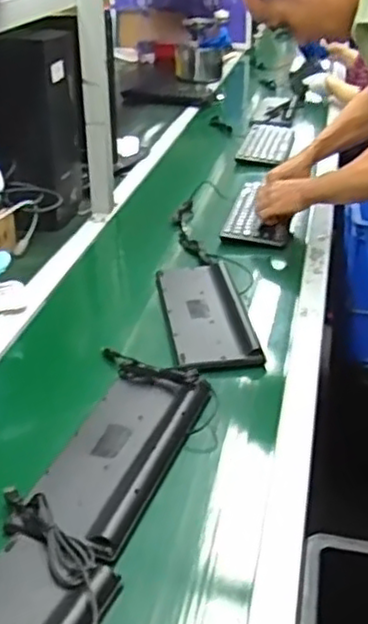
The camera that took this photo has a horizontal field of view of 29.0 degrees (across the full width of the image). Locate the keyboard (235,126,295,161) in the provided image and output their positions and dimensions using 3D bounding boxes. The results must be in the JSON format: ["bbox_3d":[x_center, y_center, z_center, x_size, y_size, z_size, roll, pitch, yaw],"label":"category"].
[{"bbox_3d":[0.213,-0.437,1.838,0.125,0.024,0.250,8,33,13],"label":"keyboard"}]

